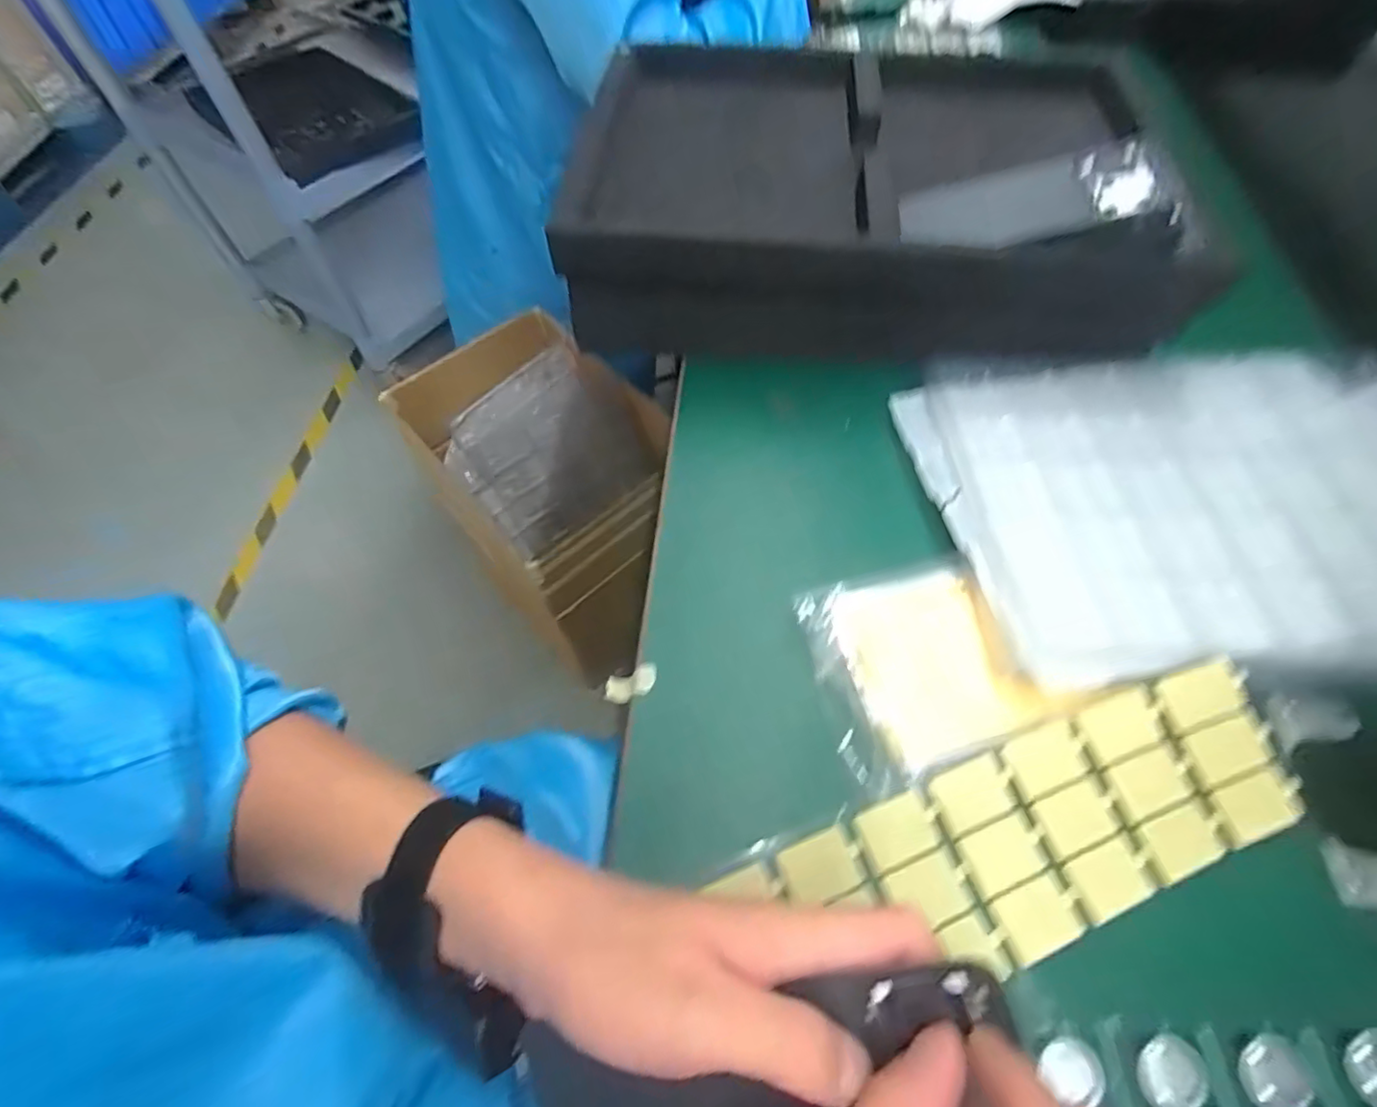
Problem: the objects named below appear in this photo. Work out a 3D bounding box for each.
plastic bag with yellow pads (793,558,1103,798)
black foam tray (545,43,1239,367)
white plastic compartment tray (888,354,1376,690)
[{"bbox_3d":[0.125,0.059,0.334,0.110,0.021,0.107,-18,62,-10],"label":"plastic bag with yellow pads"},{"bbox_3d":[0.132,-0.290,0.476,0.413,0.115,0.299,8,61,5],"label":"black foam tray"},{"bbox_3d":[0.318,-0.034,0.367,0.325,0.019,0.229,-5,61,-3],"label":"white plastic compartment tray"}]

